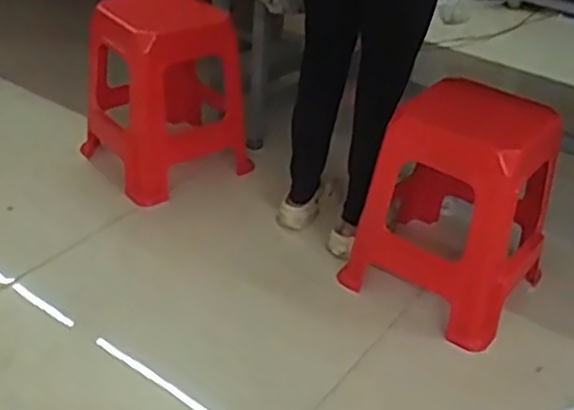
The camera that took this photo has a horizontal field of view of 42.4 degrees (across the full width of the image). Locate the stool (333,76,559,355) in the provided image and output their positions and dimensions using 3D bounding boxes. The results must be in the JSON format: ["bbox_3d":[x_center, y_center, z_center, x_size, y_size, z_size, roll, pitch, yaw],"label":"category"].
[{"bbox_3d":[0.386,-0.014,1.659,0.371,0.462,0.342,26,39,28],"label":"stool"}]

